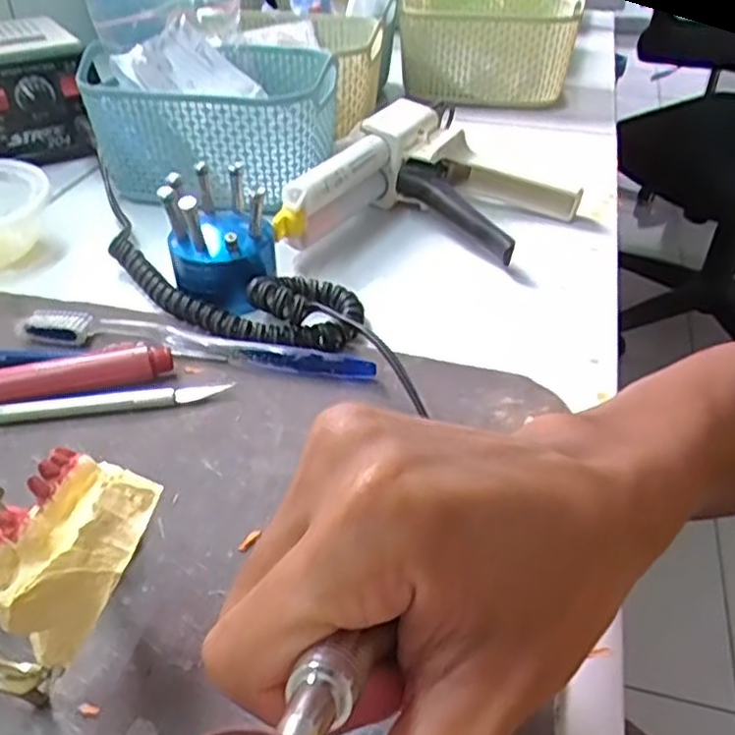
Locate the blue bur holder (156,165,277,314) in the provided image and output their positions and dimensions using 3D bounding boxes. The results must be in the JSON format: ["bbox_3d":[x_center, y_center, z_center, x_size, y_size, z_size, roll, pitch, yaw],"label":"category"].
[{"bbox_3d":[-0.077,-0.080,0.401,0.055,0.070,0.056,0,39,0],"label":"blue bur holder"}]

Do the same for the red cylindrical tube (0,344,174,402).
[{"bbox_3d":[-0.139,0.003,0.344,0.086,0.018,0.015,-11,40,-13],"label":"red cylindrical tube"}]

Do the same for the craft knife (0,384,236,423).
[{"bbox_3d":[-0.135,0.018,0.334,0.138,0.008,0.012,-8,40,-9],"label":"craft knife"}]

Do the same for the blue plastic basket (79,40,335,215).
[{"bbox_3d":[-0.107,-0.183,0.523,0.168,0.071,0.122,10,40,12],"label":"blue plastic basket"}]

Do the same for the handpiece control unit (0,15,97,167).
[{"bbox_3d":[-0.276,-0.223,0.577,0.091,0.082,0.105,-17,41,-20],"label":"handpiece control unit"}]

